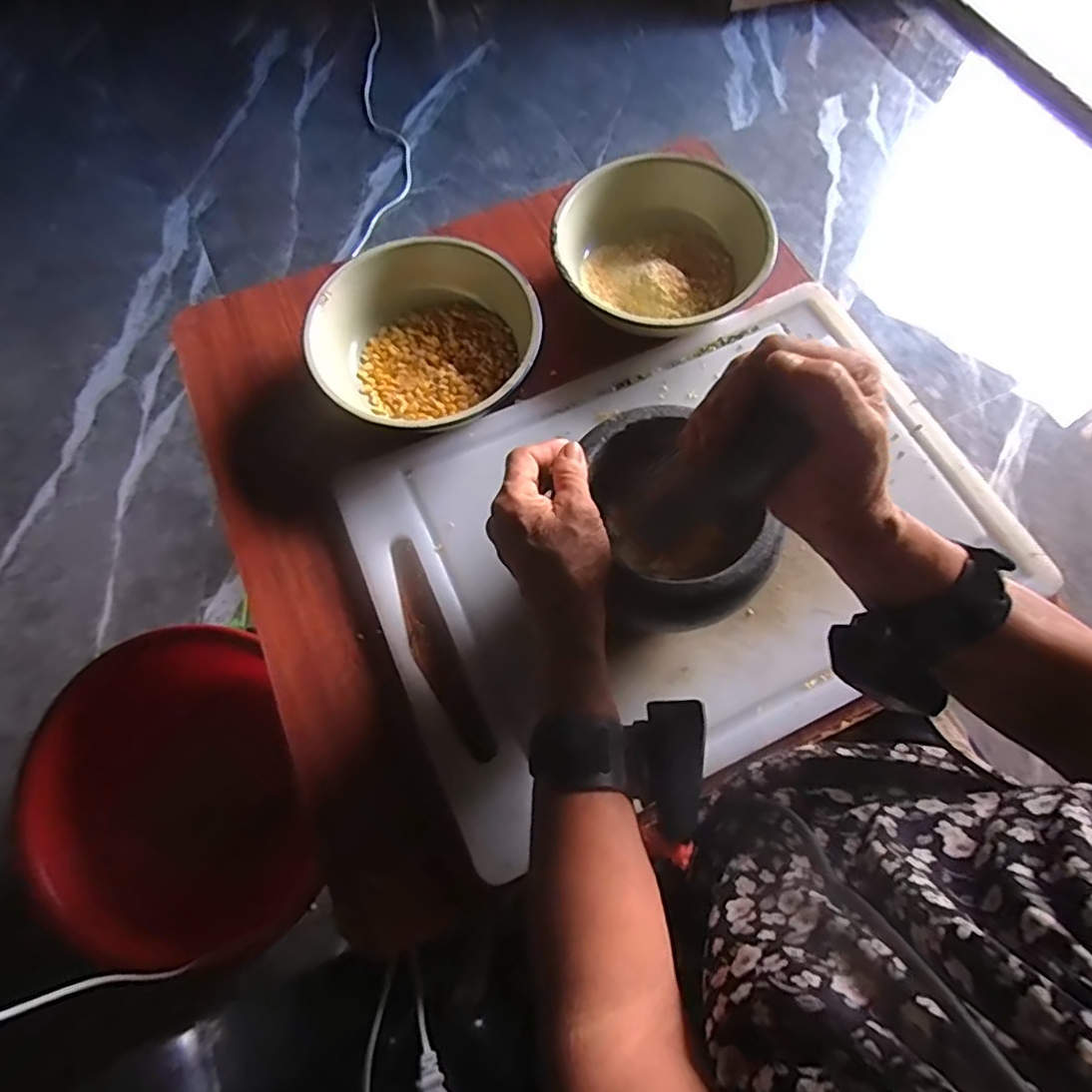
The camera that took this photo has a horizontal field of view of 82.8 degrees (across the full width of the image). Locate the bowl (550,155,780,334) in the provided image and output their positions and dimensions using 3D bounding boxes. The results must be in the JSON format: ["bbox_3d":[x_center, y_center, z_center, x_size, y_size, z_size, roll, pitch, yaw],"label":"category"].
[{"bbox_3d":[0.101,-0.268,0.569,0.188,0.069,0.182,0,69,1],"label":"bowl"}]

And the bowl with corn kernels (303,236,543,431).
[{"bbox_3d":[-0.101,-0.174,0.527,0.182,0.061,0.164,-2,69,0],"label":"bowl with corn kernels"}]

